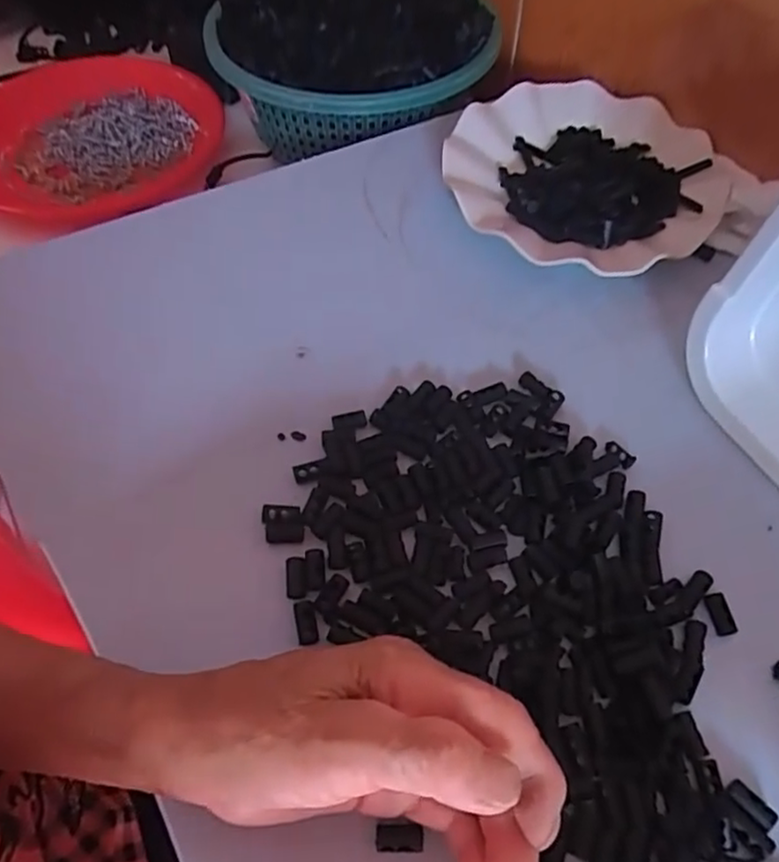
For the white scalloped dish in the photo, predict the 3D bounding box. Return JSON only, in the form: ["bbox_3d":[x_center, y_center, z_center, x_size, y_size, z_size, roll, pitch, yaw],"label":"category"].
[{"bbox_3d":[0.127,-0.171,0.441,0.169,0.020,0.177,0,57,0],"label":"white scalloped dish"}]

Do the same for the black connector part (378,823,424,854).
[{"bbox_3d":[0.004,0.155,0.251,0.018,0.004,0.009,1,57,1],"label":"black connector part"}]

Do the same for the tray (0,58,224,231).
[{"bbox_3d":[-0.277,-0.268,0.609,0.231,0.045,0.248,-30,61,-18],"label":"tray"}]

